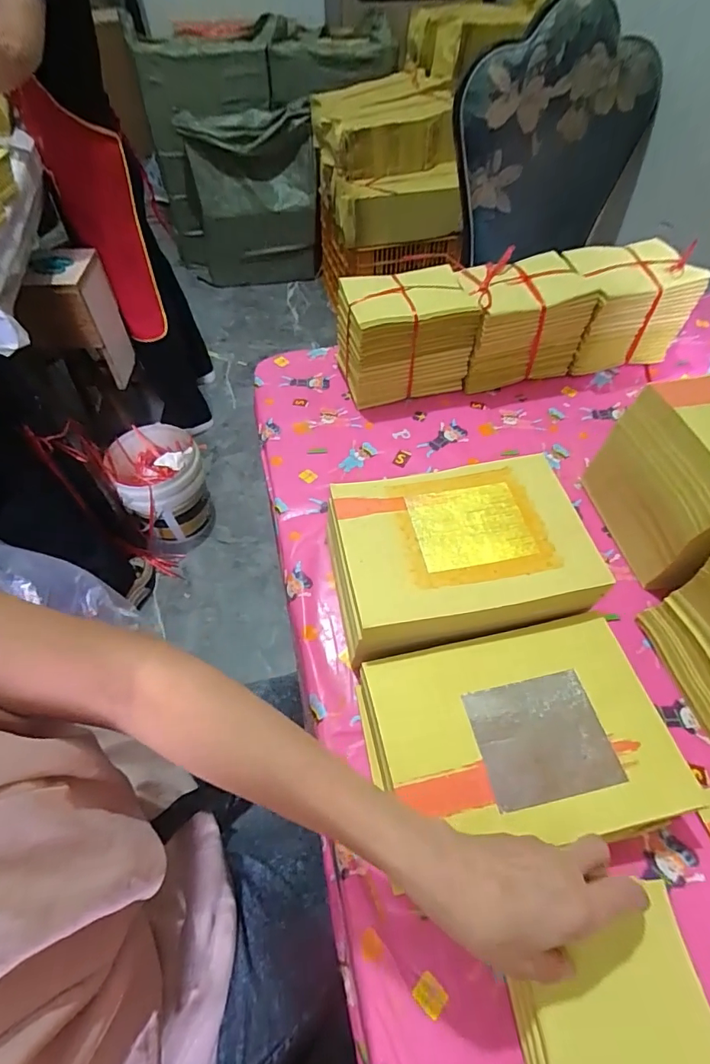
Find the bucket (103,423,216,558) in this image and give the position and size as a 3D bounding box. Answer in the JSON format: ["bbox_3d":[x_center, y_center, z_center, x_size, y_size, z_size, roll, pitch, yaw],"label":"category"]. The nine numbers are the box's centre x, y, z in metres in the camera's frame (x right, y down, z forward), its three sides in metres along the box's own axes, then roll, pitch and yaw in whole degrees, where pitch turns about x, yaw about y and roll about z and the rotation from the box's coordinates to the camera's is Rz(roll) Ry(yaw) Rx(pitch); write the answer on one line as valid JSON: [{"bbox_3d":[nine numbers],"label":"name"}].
[{"bbox_3d":[-0.562,-0.126,1.430,0.241,0.267,0.274,-20,57,-14],"label":"bucket"}]

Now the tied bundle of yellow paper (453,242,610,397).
[{"bbox_3d":[0.230,-0.301,0.692,0.165,0.137,0.113,-11,55,-8],"label":"tied bundle of yellow paper"}]

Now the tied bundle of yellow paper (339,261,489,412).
[{"bbox_3d":[0.079,-0.276,0.677,0.191,0.132,0.116,-10,55,-7],"label":"tied bundle of yellow paper"}]

